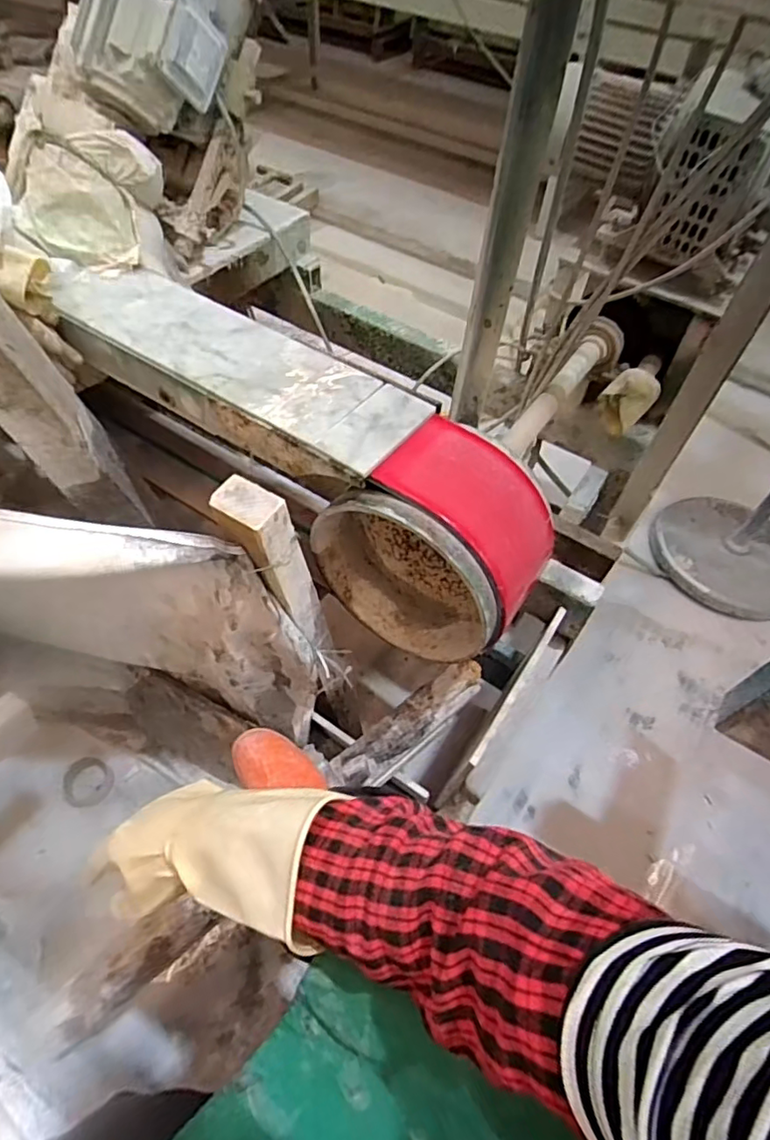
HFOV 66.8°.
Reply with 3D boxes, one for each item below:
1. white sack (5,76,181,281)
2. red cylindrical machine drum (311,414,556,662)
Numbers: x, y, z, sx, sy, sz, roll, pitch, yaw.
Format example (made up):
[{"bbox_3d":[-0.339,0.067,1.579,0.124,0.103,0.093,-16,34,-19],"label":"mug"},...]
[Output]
[{"bbox_3d":[-0.432,-0.549,0.858,0.207,0.171,0.199,-16,57,-15],"label":"white sack"},{"bbox_3d":[0.059,-0.033,0.779,0.273,0.280,0.167,28,58,16],"label":"red cylindrical machine drum"}]

